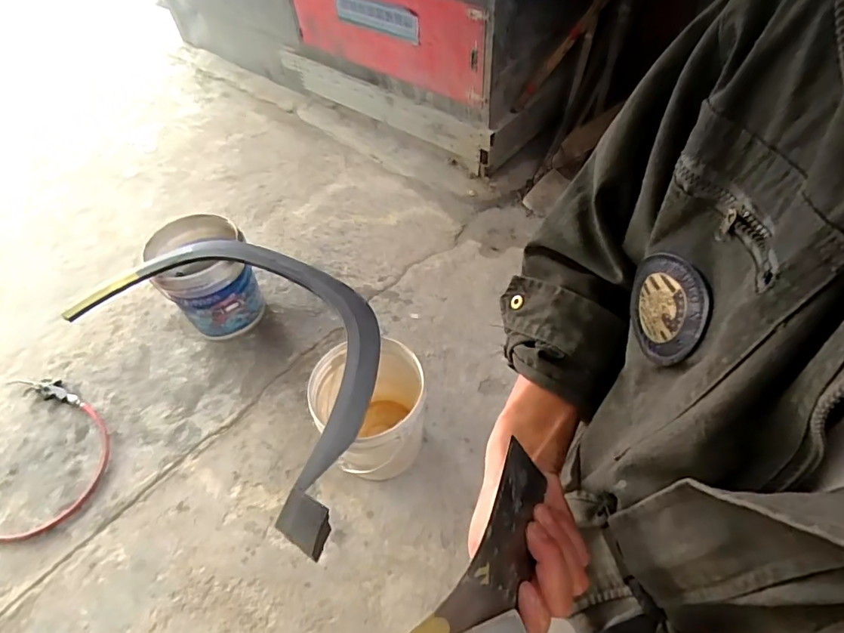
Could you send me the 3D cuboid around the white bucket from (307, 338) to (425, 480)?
[{"bbox_3d":[-0.147,0.277,1.357,0.303,0.378,0.286,1,54,-1],"label":"white bucket"}]

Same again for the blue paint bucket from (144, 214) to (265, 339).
[{"bbox_3d":[-0.728,-0.125,1.648,0.282,0.379,0.261,-2,53,3],"label":"blue paint bucket"}]

